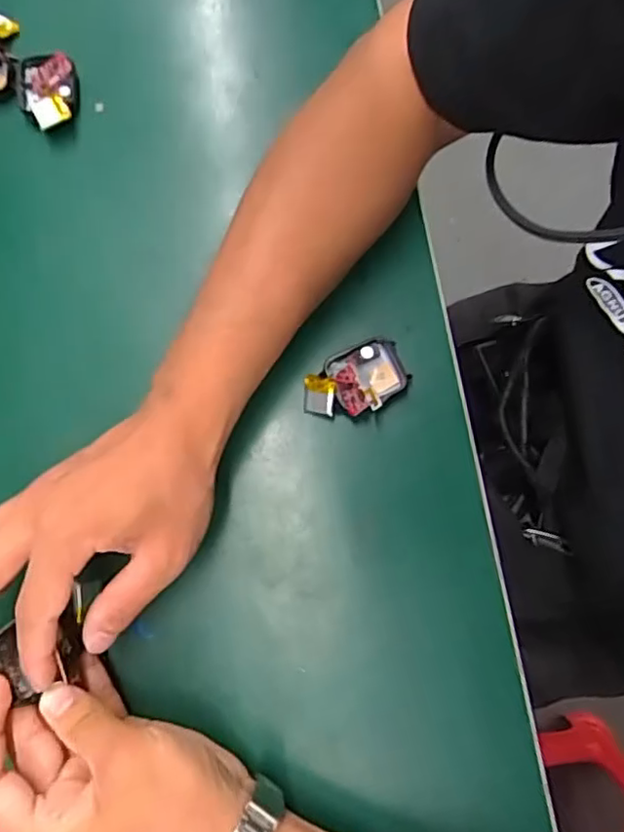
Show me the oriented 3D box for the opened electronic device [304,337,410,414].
[{"bbox_3d":[0.025,-0.020,0.359,0.061,0.027,0.041,-25,79,-4],"label":"opened electronic device"}]

